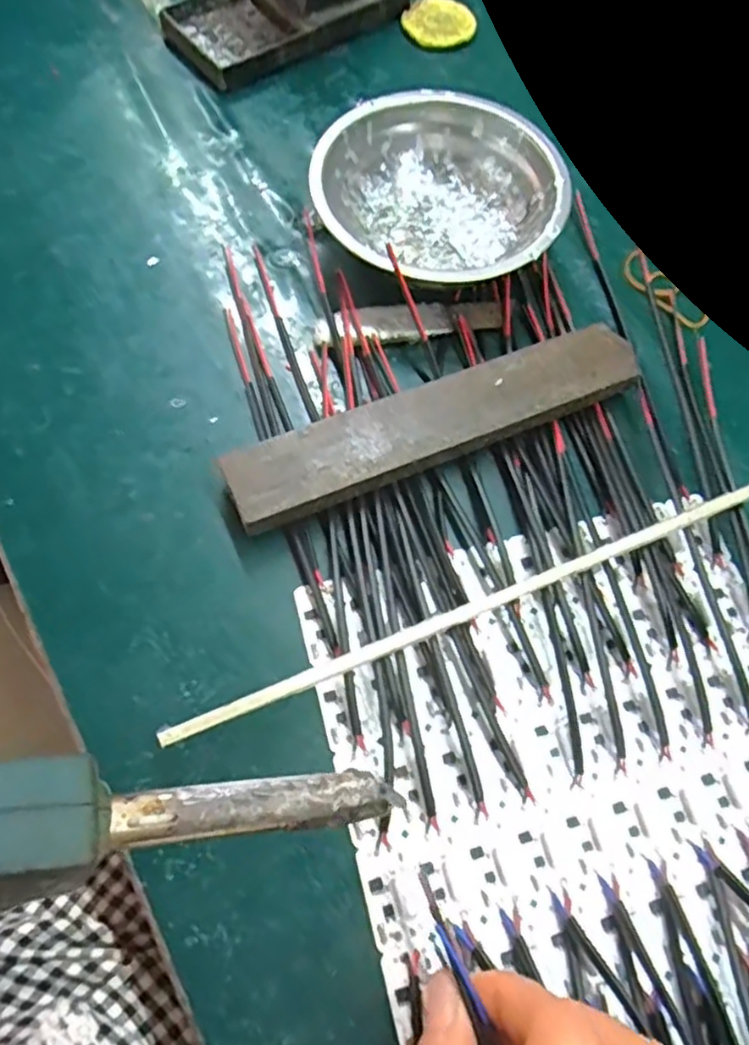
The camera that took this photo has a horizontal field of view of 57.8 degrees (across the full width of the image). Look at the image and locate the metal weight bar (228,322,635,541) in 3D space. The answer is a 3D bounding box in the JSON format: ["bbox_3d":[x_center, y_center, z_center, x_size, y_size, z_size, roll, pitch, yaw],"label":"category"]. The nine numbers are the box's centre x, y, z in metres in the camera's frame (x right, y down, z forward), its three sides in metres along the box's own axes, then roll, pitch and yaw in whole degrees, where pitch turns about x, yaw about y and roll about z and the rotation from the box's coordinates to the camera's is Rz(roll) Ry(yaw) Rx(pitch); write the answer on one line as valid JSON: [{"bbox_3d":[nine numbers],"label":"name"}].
[{"bbox_3d":[0.030,-0.045,0.315,0.199,0.022,0.035,-23,70,-12],"label":"metal weight bar"}]

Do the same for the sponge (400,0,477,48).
[{"bbox_3d":[0.044,-0.330,0.447,0.049,0.007,0.042,-30,72,-15],"label":"sponge"}]

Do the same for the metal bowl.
[{"bbox_3d":[0.032,-0.166,0.356,0.122,0.039,0.122,1,67,-3],"label":"metal bowl"}]

